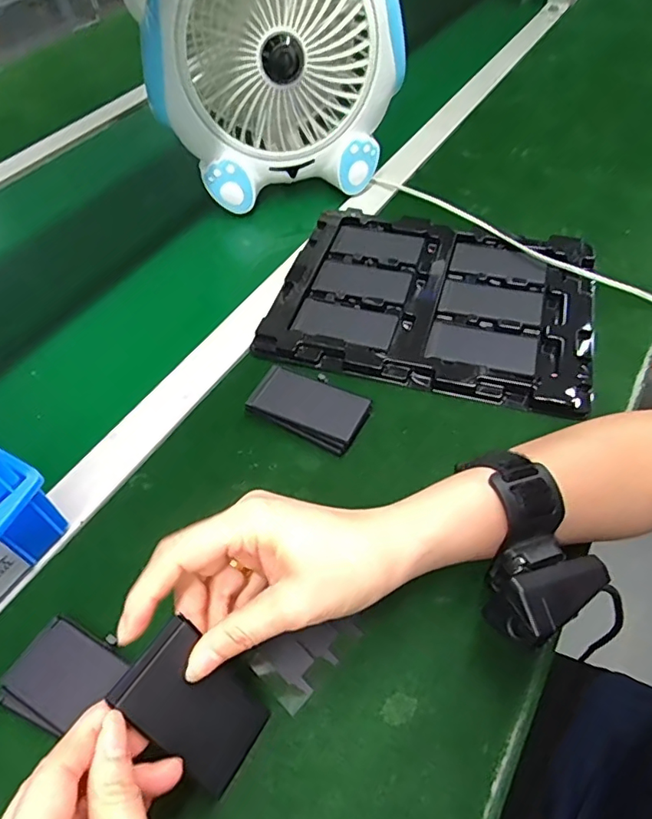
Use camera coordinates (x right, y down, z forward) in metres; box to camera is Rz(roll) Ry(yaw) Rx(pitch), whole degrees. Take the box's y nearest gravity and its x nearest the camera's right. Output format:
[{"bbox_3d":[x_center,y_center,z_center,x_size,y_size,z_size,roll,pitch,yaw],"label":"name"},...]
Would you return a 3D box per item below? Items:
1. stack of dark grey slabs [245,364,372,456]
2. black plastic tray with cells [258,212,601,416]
[{"bbox_3d":[-0.012,-0.003,0.412,0.089,0.016,0.050,23,57,20],"label":"stack of dark grey slabs"},{"bbox_3d":[0.100,-0.113,0.484,0.271,0.014,0.228,11,54,12],"label":"black plastic tray with cells"}]

